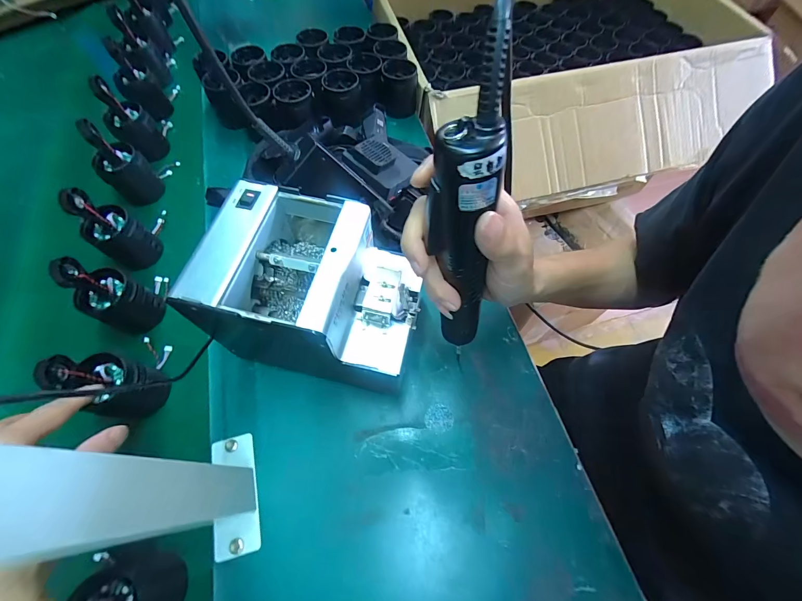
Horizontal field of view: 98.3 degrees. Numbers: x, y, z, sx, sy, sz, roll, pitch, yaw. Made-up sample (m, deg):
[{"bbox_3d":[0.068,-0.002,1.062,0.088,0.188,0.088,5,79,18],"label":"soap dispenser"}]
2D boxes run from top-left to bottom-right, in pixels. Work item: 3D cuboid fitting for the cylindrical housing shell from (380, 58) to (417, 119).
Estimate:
[{"bbox_3d":[-0.003,-0.344,0.561,0.056,0.060,0.061,0,65,-1],"label":"cylindrical housing shell"}]

